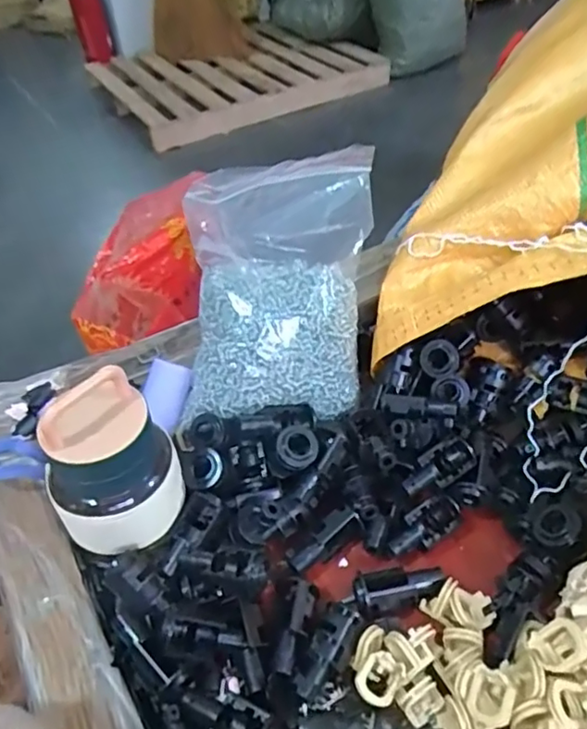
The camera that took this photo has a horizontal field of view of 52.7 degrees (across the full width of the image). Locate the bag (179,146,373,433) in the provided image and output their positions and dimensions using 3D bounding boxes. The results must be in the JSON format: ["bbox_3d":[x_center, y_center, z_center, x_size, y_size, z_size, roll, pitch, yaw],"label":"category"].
[{"bbox_3d":[-0.006,-0.069,0.425,0.138,0.090,0.204,1,73,-7],"label":"bag"}]

